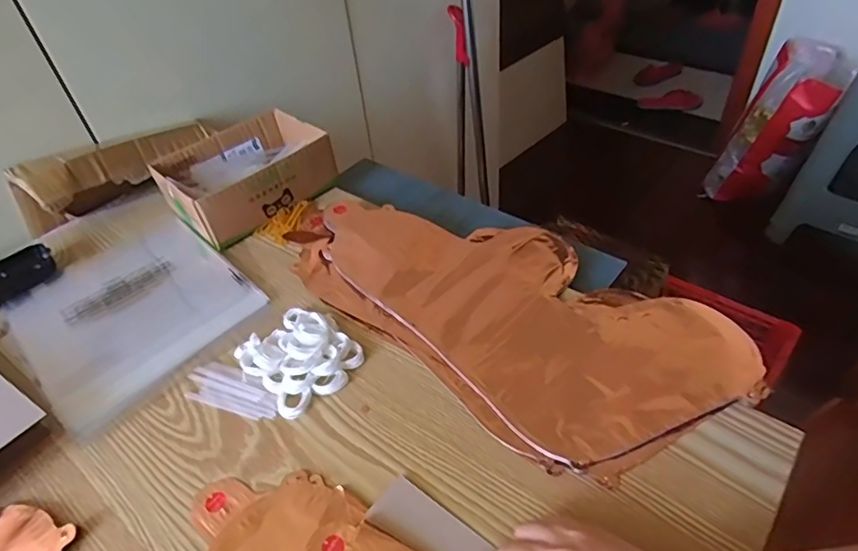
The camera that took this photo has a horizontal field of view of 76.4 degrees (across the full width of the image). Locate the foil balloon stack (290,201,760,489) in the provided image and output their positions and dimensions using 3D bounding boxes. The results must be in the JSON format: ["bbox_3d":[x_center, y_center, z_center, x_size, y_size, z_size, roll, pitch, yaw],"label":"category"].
[{"bbox_3d":[0.062,0.020,0.527,0.425,0.021,0.209,31,54,34],"label":"foil balloon stack"}]

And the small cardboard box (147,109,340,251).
[{"bbox_3d":[-0.223,-0.124,0.671,0.134,0.065,0.177,30,54,33],"label":"small cardboard box"}]

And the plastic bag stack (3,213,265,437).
[{"bbox_3d":[-0.315,0.025,0.573,0.245,0.009,0.201,32,55,34],"label":"plastic bag stack"}]

